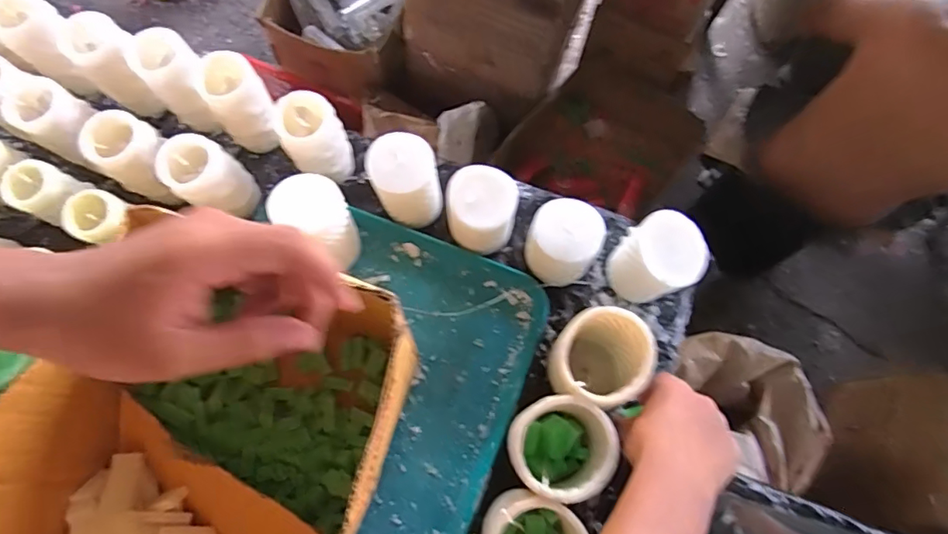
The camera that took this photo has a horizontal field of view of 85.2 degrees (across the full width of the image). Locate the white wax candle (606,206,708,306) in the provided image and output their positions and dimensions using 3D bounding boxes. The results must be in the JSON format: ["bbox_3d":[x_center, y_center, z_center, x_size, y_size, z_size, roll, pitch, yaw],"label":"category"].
[{"bbox_3d":[0.190,-0.005,0.548,0.079,0.104,0.072,33,75,9],"label":"white wax candle"}]

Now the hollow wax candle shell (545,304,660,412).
[{"bbox_3d":[0.118,0.093,0.508,0.079,0.111,0.082,0,73,-1],"label":"hollow wax candle shell"}]

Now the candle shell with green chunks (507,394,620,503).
[{"bbox_3d":[0.074,0.167,0.481,0.090,0.104,0.083,6,73,1],"label":"candle shell with green chunks"}]

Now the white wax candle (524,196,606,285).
[{"bbox_3d":[0.093,-0.021,0.550,0.075,0.101,0.065,34,75,9],"label":"white wax candle"}]

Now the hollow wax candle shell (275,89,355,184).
[{"bbox_3d":[-0.174,-0.133,0.574,0.064,0.109,0.067,-4,73,-2],"label":"hollow wax candle shell"}]

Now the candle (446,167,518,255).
[{"bbox_3d":[0.005,-0.056,0.551,0.074,0.101,0.067,12,73,3],"label":"candle"}]

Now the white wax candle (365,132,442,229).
[{"bbox_3d":[-0.076,-0.094,0.571,0.069,0.092,0.067,0,73,-1],"label":"white wax candle"}]

